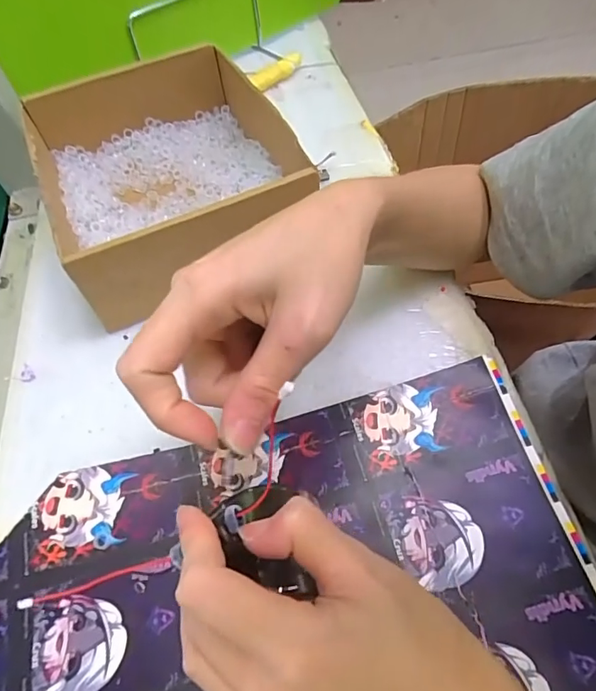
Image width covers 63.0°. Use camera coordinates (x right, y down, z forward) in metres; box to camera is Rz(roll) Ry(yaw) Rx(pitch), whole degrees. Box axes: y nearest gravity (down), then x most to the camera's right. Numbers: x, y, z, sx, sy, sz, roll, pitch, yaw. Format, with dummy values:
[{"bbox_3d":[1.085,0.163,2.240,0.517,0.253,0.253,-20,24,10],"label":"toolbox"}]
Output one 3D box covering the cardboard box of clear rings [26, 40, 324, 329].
[{"bbox_3d":[-0.103,-0.138,0.383,0.170,0.073,0.220,-23,56,-11],"label":"cardboard box of clear rings"}]

